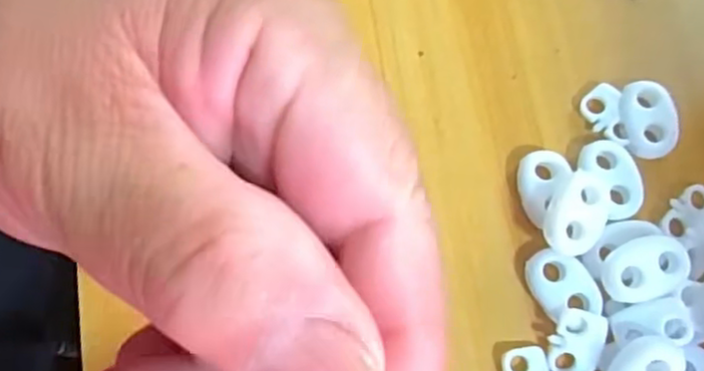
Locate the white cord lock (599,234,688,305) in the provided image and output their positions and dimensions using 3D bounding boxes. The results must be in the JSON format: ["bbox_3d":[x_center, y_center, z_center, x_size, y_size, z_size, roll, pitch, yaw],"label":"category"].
[{"bbox_3d":[0.074,0.021,0.174,0.021,0.005,0.015,-15,73,-4],"label":"white cord lock"}]

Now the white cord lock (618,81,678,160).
[{"bbox_3d":[0.082,-0.018,0.191,0.014,0.006,0.021,-6,74,0],"label":"white cord lock"}]

